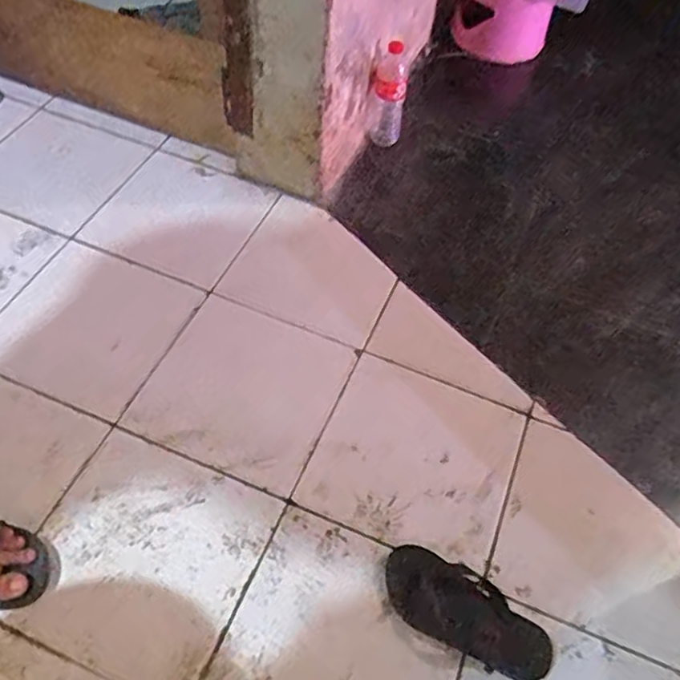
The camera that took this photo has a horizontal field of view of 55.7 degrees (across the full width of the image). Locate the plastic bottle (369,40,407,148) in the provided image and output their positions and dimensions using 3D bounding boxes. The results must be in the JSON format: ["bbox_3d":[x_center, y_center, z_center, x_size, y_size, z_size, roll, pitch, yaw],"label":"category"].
[{"bbox_3d":[0.110,-0.544,1.437,0.078,0.235,0.057,8,54,3],"label":"plastic bottle"}]

